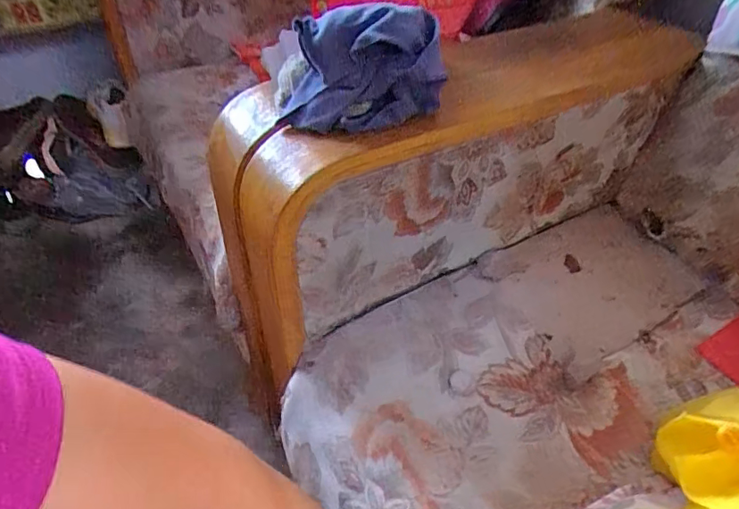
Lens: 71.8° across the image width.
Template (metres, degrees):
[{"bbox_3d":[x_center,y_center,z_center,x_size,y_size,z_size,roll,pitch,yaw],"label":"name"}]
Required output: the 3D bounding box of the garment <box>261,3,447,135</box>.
[{"bbox_3d":[-0.008,-0.167,0.455,0.151,0.081,0.087,-3,44,-6],"label":"garment"}]

